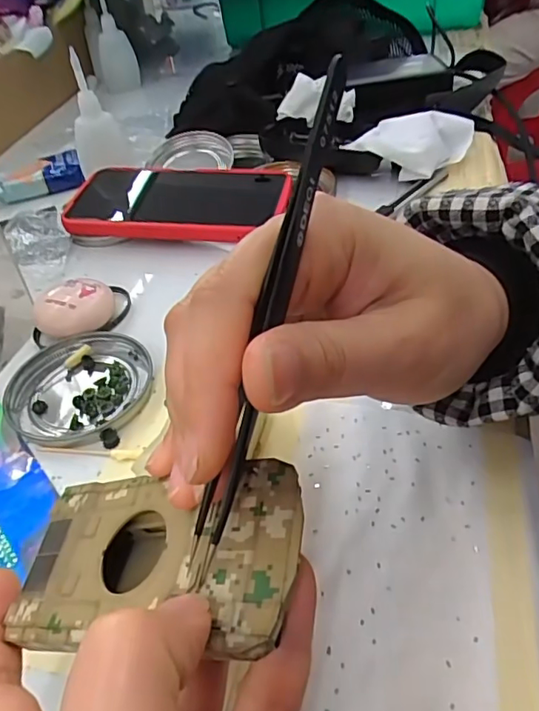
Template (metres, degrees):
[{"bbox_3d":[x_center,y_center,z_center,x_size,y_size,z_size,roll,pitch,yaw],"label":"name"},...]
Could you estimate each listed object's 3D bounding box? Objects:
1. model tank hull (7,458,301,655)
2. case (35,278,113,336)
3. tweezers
[{"bbox_3d":[-0.032,0.060,0.159,0.094,0.019,0.049,-14,39,31],"label":"model tank hull"},{"bbox_3d":[-0.122,-0.029,0.340,0.043,0.023,0.037,-3,45,5],"label":"case"},{"bbox_3d":[-0.001,-0.006,0.138,0.008,0.131,0.013,19,7,24],"label":"tweezers"}]

